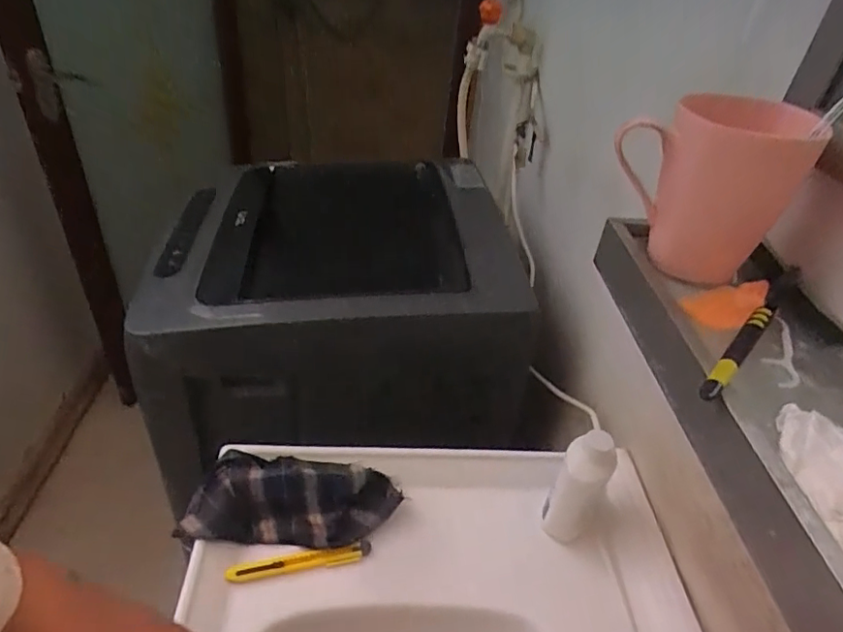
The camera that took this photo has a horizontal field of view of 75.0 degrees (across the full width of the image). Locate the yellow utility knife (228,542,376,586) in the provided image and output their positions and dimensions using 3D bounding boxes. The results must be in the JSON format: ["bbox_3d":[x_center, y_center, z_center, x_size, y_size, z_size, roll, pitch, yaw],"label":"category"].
[{"bbox_3d":[-0.119,0.244,0.544,0.138,0.016,0.018,-6,39,-15],"label":"yellow utility knife"}]

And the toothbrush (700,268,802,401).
[{"bbox_3d":[0.208,0.006,0.345,0.014,0.011,0.176,33,45,30],"label":"toothbrush"}]

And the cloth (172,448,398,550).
[{"bbox_3d":[-0.131,0.197,0.586,0.213,0.046,0.105,4,37,-2],"label":"cloth"}]

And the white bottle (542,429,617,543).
[{"bbox_3d":[0.164,0.182,0.579,0.049,0.136,0.056,26,41,23],"label":"white bottle"}]

